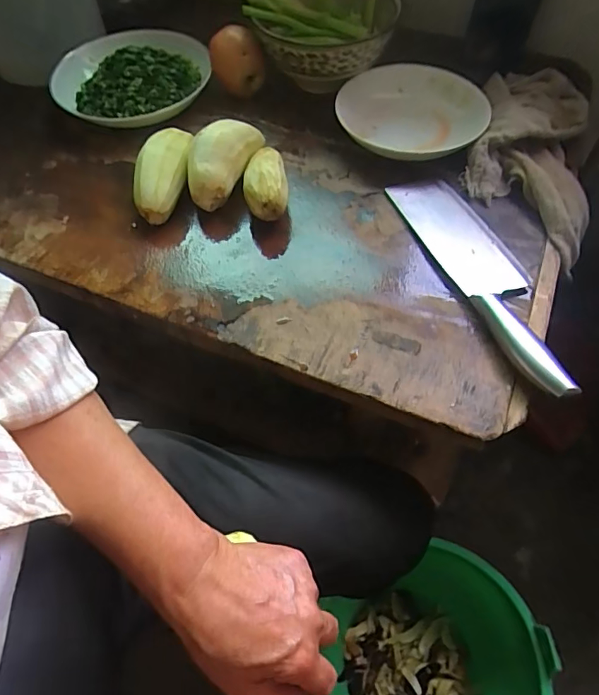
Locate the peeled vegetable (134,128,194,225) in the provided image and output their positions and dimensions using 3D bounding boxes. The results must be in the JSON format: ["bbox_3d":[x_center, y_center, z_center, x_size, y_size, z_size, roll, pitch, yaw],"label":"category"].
[{"bbox_3d":[-0.147,-0.192,0.515,0.059,0.053,0.124,-1,58,0],"label":"peeled vegetable"}]

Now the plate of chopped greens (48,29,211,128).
[{"bbox_3d":[-0.213,-0.357,0.612,0.181,0.052,0.188,-1,58,1],"label":"plate of chopped greens"}]

